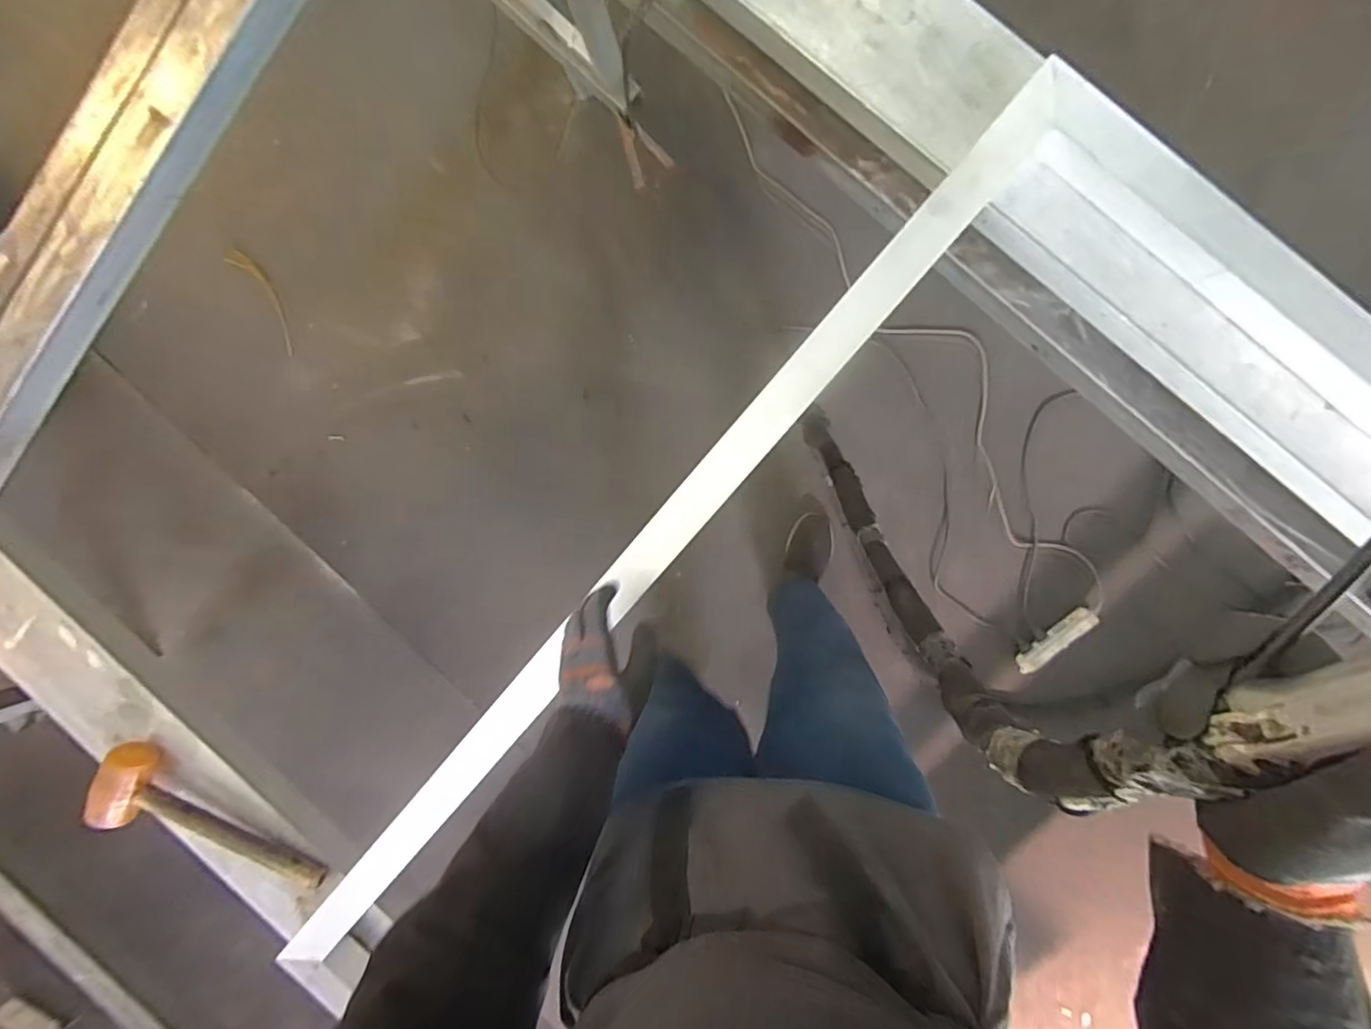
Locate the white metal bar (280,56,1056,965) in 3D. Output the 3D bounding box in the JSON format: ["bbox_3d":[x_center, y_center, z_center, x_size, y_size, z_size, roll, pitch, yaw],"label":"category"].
[{"bbox_3d":[-0.058,0.084,0.693,0.061,0.058,1.324,41,99,2],"label":"white metal bar"}]

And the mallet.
[{"bbox_3d":[-0.682,0.451,0.822,0.334,0.093,0.146,28,98,4],"label":"mallet"}]

